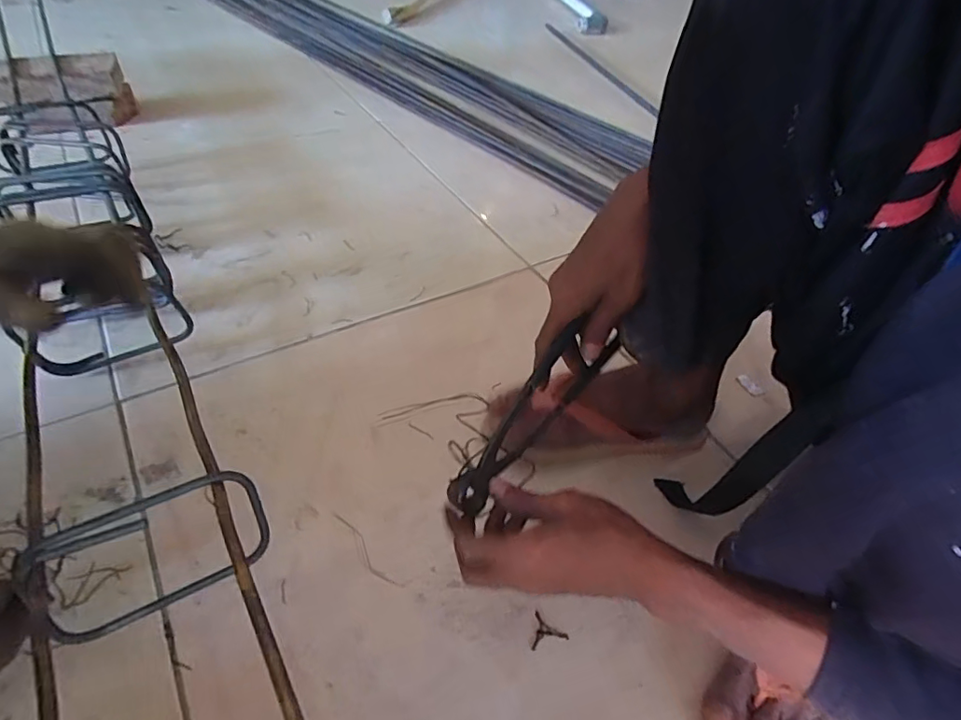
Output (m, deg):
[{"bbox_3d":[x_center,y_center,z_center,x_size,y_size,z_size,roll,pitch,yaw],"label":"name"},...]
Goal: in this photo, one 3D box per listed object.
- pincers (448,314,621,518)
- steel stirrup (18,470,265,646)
[{"bbox_3d":[0.043,0.039,0.416,0.027,0.058,0.185,35,73,24],"label":"pincers"},{"bbox_3d":[-0.216,0.131,0.359,0.137,0.089,0.016,-21,28,-27],"label":"steel stirrup"}]

